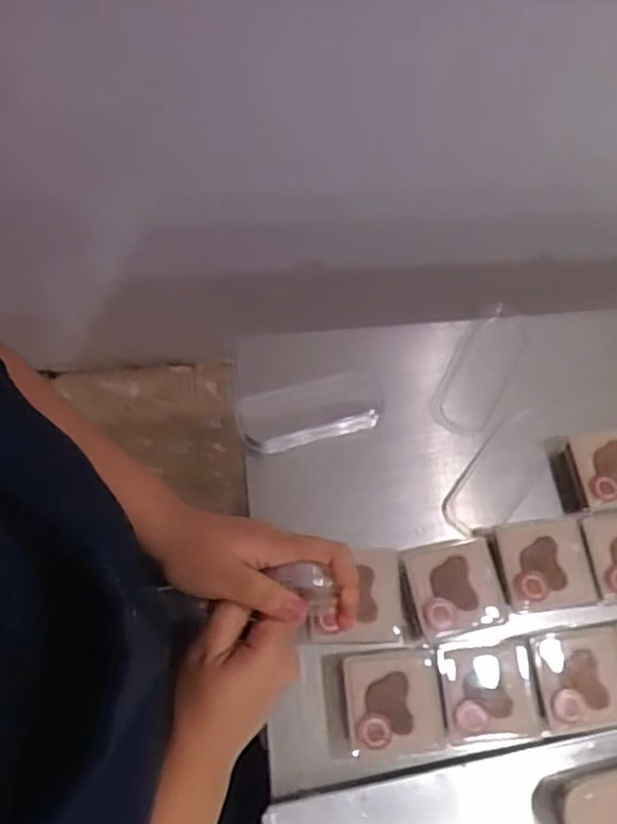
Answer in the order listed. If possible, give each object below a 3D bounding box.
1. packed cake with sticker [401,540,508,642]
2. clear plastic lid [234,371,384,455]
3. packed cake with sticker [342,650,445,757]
[{"bbox_3d":[0.142,0.172,0.632,0.085,0.034,0.085,-11,70,-8],"label":"packed cake with sticker"},{"bbox_3d":[0.003,0.000,0.700,0.156,0.027,0.065,-14,71,-9],"label":"clear plastic lid"},{"bbox_3d":[0.077,0.267,0.593,0.087,0.030,0.087,-4,69,-6],"label":"packed cake with sticker"}]

